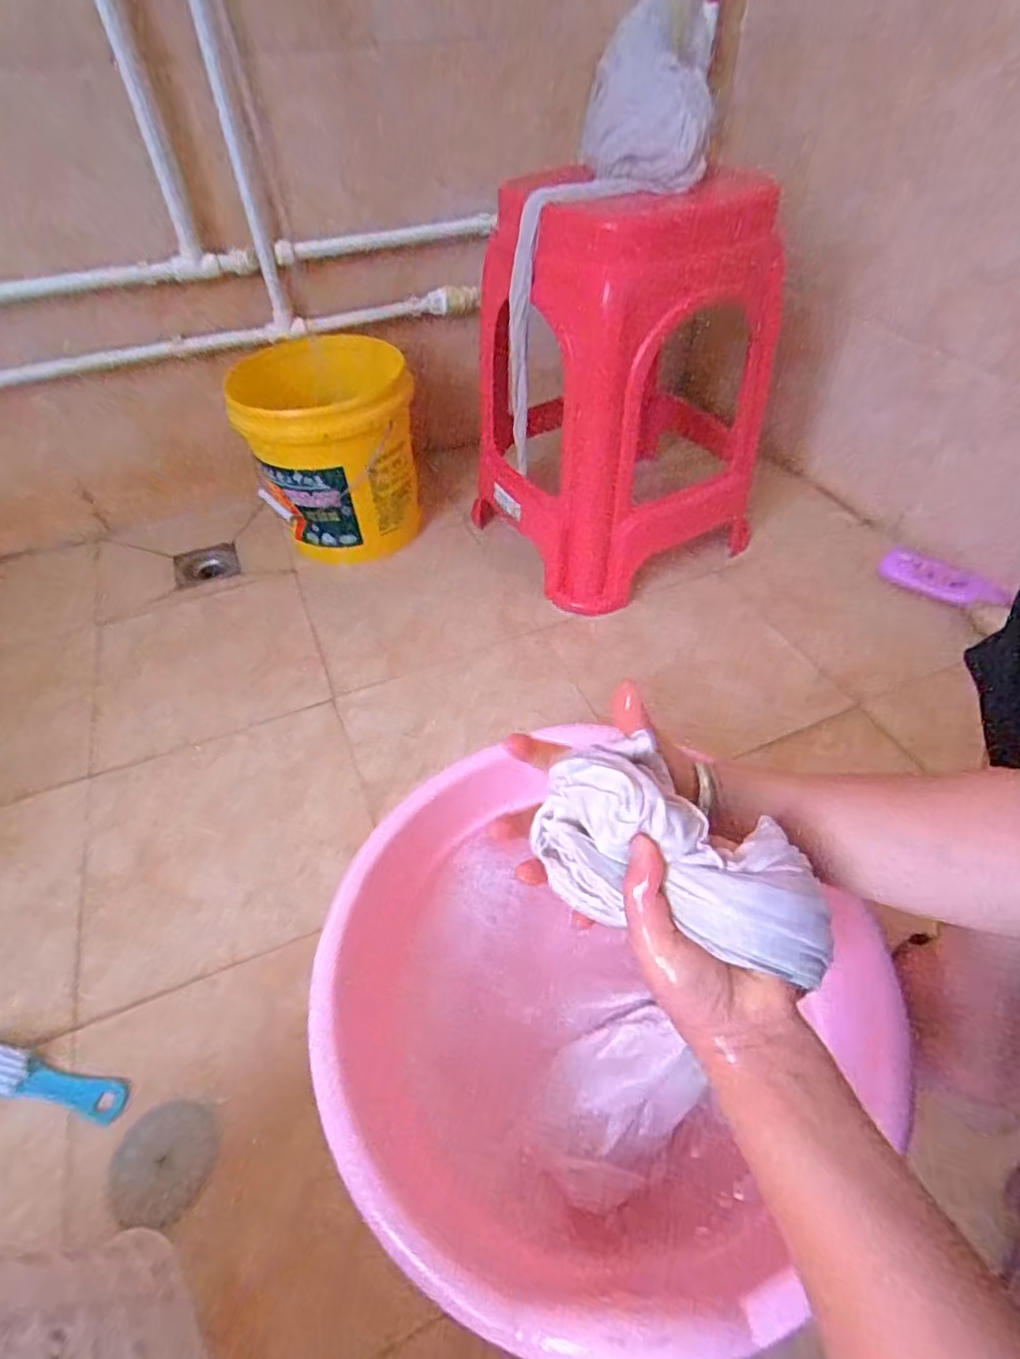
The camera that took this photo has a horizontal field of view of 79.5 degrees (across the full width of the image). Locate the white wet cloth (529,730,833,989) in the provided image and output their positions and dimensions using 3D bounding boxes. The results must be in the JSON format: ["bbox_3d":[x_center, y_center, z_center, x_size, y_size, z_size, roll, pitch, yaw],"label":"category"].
[{"bbox_3d":[0.089,0.089,0.316,0.151,0.065,0.080,24,52,23],"label":"white wet cloth"}]

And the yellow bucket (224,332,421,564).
[{"bbox_3d":[-0.259,-0.342,0.964,0.230,0.261,0.245,-3,46,0],"label":"yellow bucket"}]

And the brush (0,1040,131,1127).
[{"bbox_3d":[-0.394,0.333,0.511,0.153,0.019,0.034,7,47,9],"label":"brush"}]

